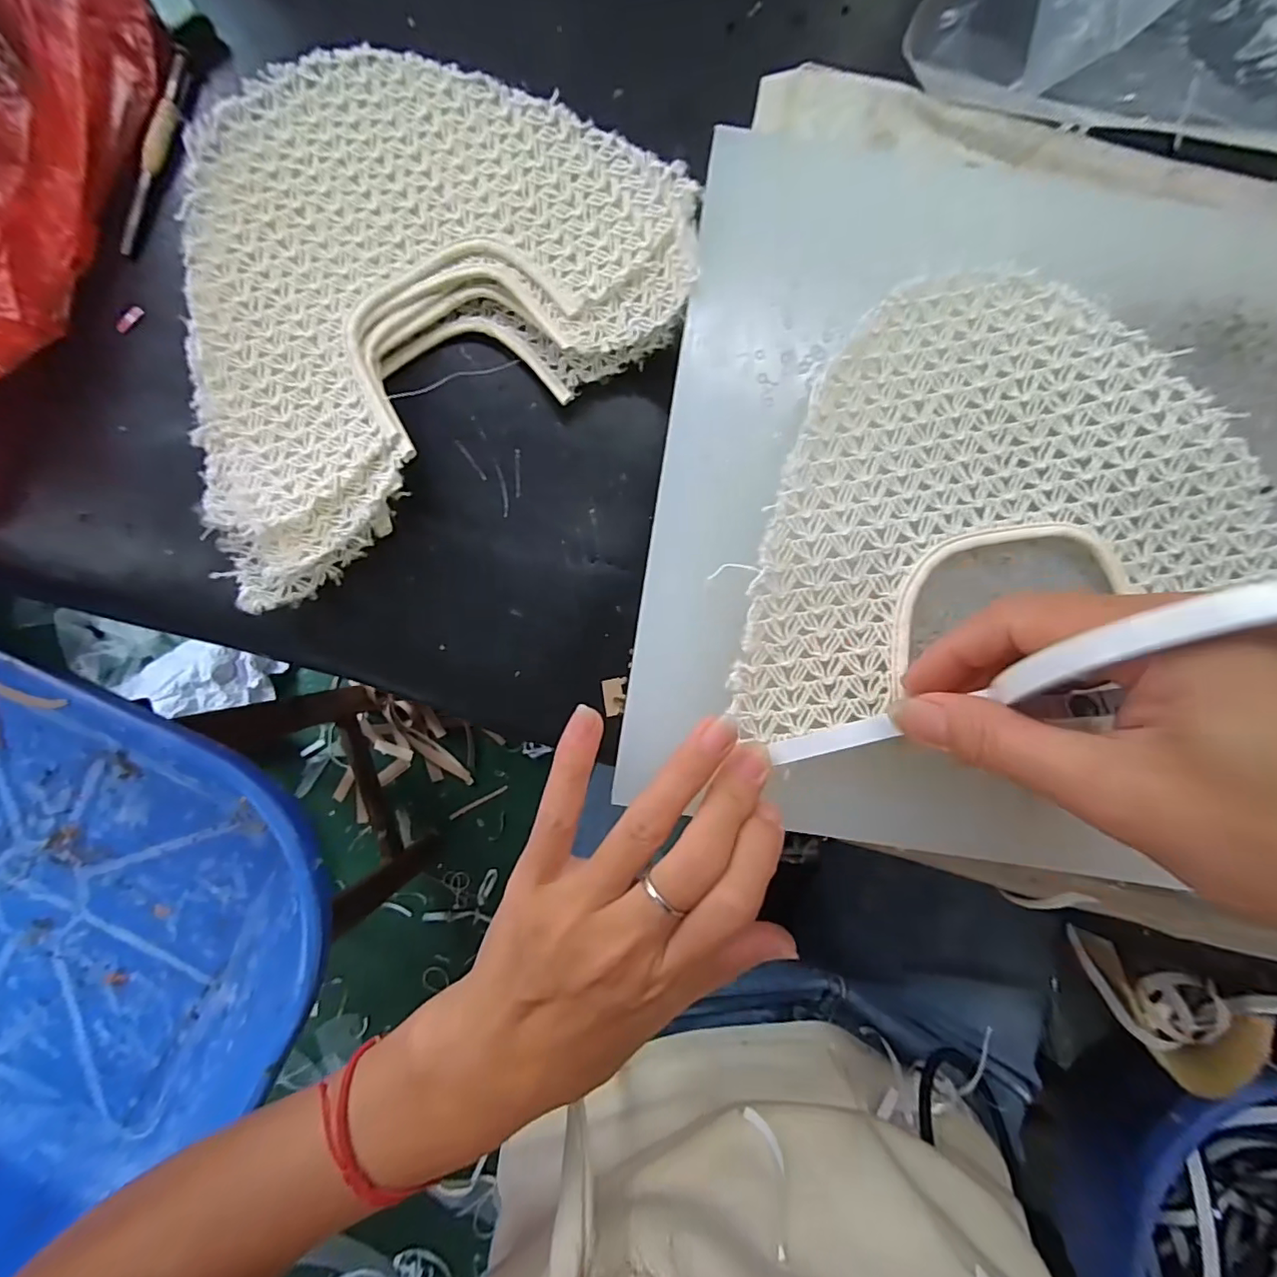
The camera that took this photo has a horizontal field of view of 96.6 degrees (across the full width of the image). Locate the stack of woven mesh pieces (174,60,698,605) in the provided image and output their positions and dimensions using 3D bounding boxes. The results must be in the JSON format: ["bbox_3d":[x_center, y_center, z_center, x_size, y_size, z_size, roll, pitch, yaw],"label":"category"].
[{"bbox_3d":[-0.107,-0.149,0.234,0.227,0.031,0.184,-35,89,-1],"label":"stack of woven mesh pieces"}]

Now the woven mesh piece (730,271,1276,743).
[{"bbox_3d":[0.118,-0.057,0.206,0.202,0.013,0.135,-19,89,-2],"label":"woven mesh piece"}]

